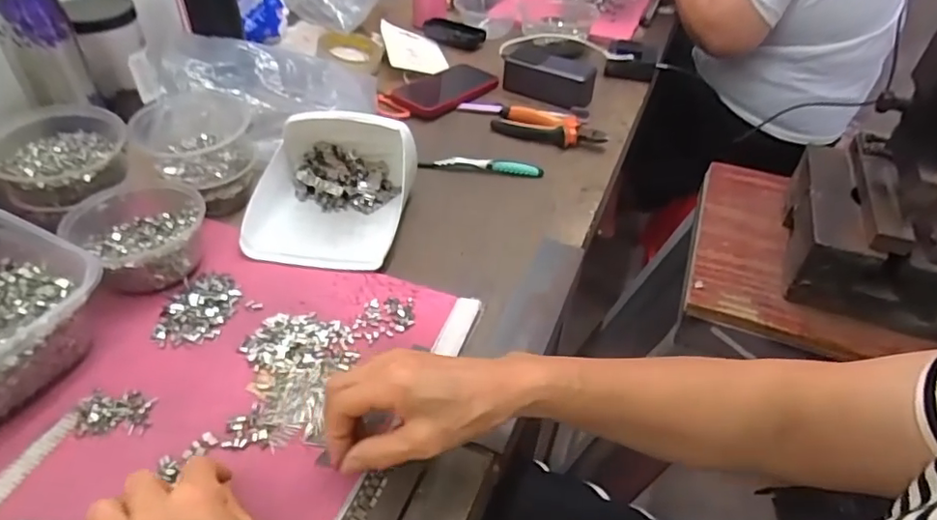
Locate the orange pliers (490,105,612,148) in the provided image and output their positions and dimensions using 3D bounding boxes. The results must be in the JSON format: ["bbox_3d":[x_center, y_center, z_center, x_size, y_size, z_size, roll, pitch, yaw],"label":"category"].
[{"bbox_3d":[0.109,-0.181,0.764,0.149,0.020,0.071,12,43,8],"label":"orange pliers"}]

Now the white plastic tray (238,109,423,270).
[{"bbox_3d":[-0.141,-0.086,0.592,0.157,0.080,0.185,7,43,4],"label":"white plastic tray"}]

